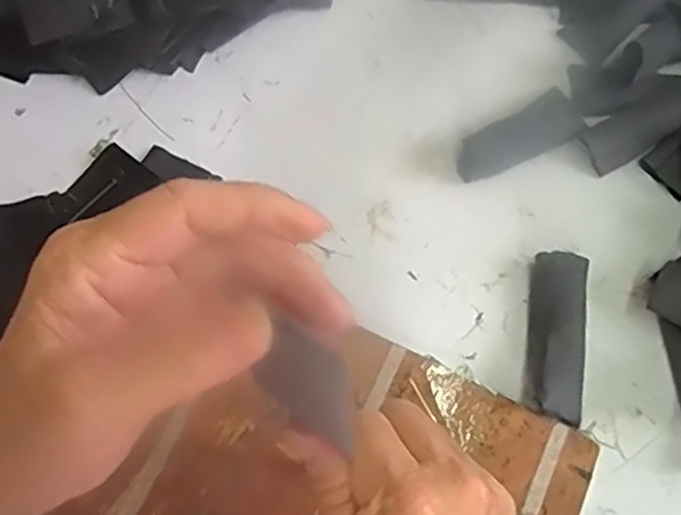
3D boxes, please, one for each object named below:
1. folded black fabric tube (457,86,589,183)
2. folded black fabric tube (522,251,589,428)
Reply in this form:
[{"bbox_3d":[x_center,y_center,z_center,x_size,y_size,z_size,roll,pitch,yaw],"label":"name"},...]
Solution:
[{"bbox_3d":[0.128,-0.085,0.487,0.101,0.010,0.040,-29,75,-15],"label":"folded black fabric tube"},{"bbox_3d":[0.139,0.049,0.431,0.034,0.025,0.105,10,69,-1],"label":"folded black fabric tube"}]

